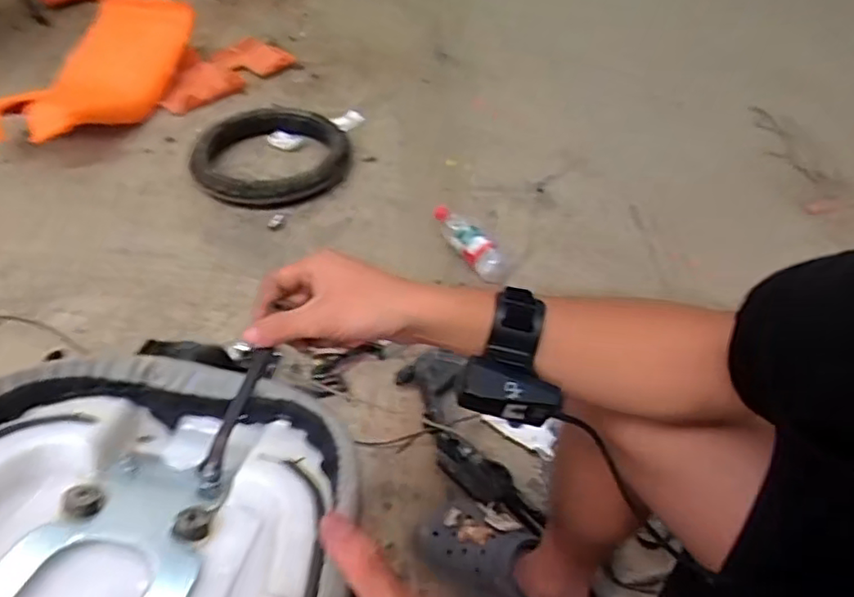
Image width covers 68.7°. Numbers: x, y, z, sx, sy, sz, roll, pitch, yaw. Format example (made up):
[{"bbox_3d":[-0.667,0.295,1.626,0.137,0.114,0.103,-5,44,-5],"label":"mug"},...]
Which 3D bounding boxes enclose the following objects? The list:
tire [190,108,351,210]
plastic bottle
[{"bbox_3d":[-0.357,-0.329,1.449,0.353,0.079,0.298,-3,47,-7],"label":"tire"},{"bbox_3d":[0.079,-0.117,1.280,0.062,0.074,0.220,-22,52,-22],"label":"plastic bottle"}]

